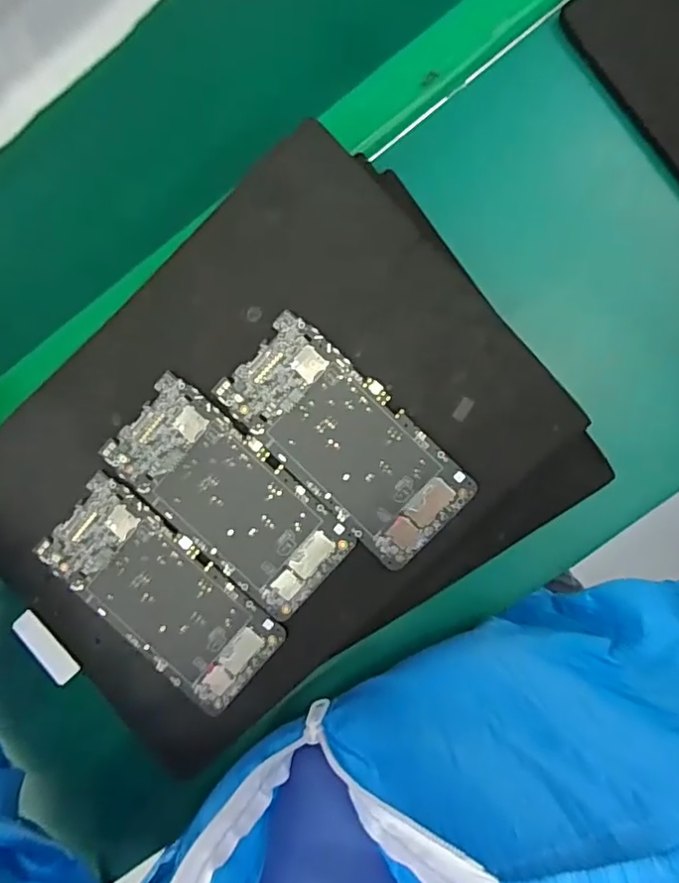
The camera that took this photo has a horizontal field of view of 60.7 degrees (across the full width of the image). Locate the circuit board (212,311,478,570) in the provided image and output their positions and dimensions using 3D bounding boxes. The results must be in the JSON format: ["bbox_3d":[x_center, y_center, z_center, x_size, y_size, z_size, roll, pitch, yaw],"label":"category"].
[{"bbox_3d":[0.004,0.000,0.347,0.154,0.006,0.073,45,95,7],"label":"circuit board"}]

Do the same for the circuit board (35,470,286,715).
[{"bbox_3d":[-0.112,0.096,0.364,0.154,0.007,0.073,40,94,7],"label":"circuit board"}]

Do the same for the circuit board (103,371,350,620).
[{"bbox_3d":[-0.068,0.034,0.357,0.154,0.007,0.072,41,94,7],"label":"circuit board"}]

